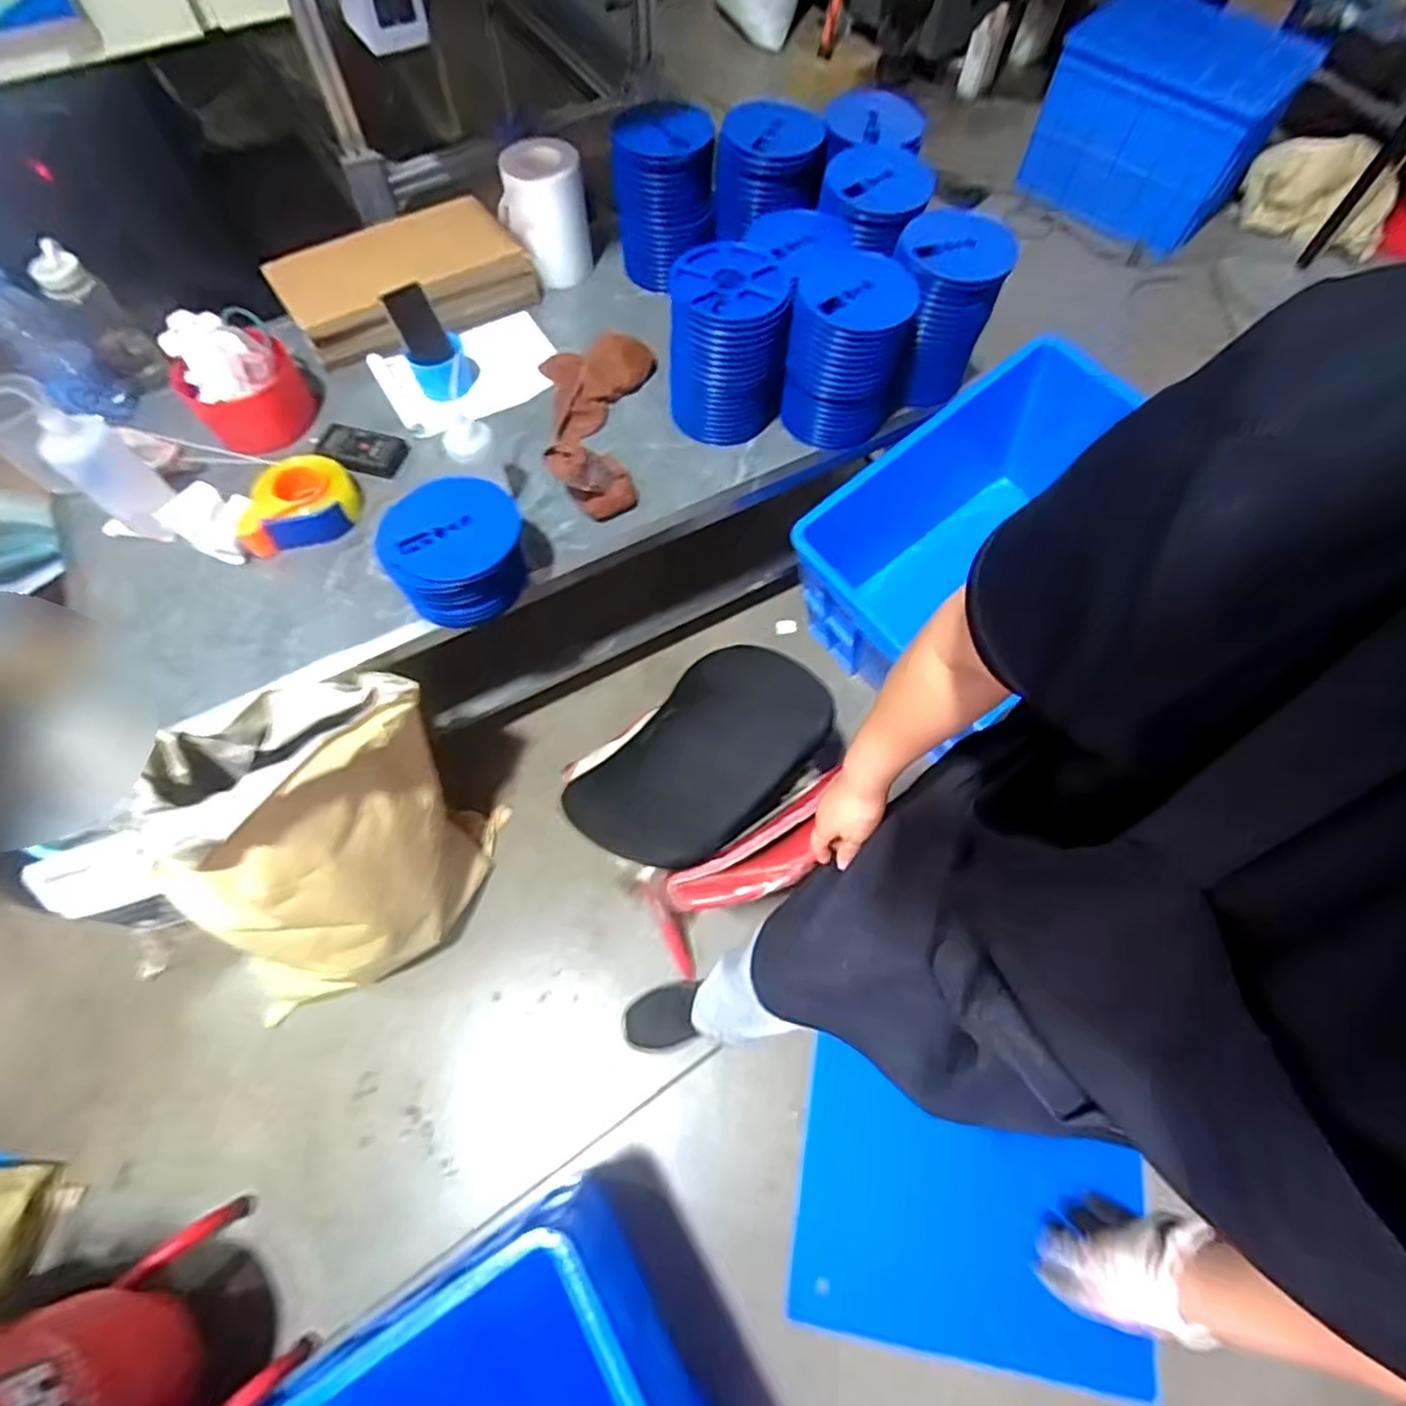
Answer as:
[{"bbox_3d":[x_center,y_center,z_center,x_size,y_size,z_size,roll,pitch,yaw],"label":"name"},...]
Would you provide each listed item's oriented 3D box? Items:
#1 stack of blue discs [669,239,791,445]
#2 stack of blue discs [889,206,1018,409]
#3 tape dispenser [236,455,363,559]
[{"bbox_3d":[0.036,-0.559,1.098,0.170,0.243,0.163,2,65,-1],"label":"stack of blue discs"},{"bbox_3d":[0.364,-0.622,1.118,0.149,0.255,0.145,-9,66,-7],"label":"stack of blue discs"},{"bbox_3d":[-0.618,-0.312,1.067,0.183,0.066,0.151,-16,67,-9],"label":"tape dispenser"}]

